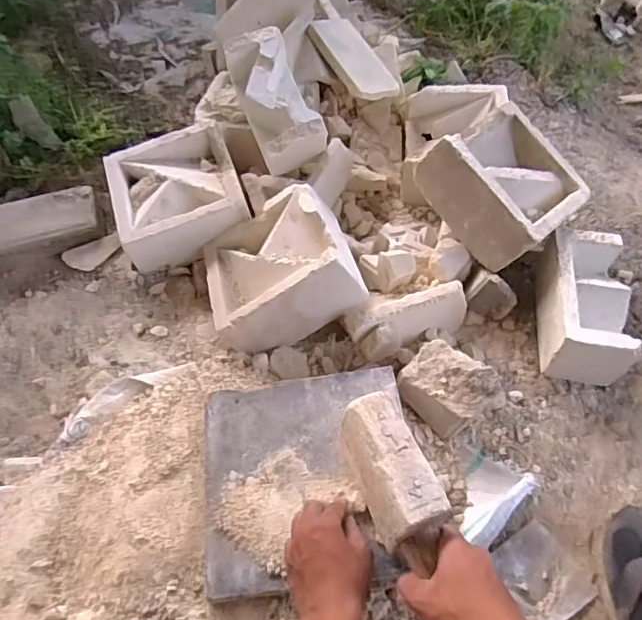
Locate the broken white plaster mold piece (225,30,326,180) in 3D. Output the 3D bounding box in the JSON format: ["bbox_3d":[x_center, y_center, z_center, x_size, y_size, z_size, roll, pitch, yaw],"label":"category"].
[{"bbox_3d":[-0.069,-0.334,0.931,0.103,0.109,0.217,-21,80,-14],"label":"broken white plaster mold piece"}]

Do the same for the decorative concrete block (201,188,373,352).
[{"bbox_3d":[-0.061,-0.061,0.849,0.207,0.103,0.209,-27,45,11],"label":"decorative concrete block"}]

